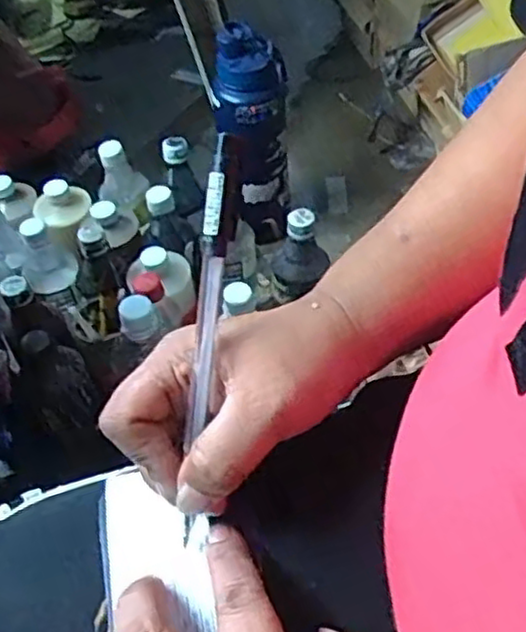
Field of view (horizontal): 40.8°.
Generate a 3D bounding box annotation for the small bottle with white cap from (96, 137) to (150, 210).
[{"bbox_3d":[-0.181,-0.177,0.903,0.064,0.081,0.051,-16,51,-8],"label":"small bottle with white cap"}]

